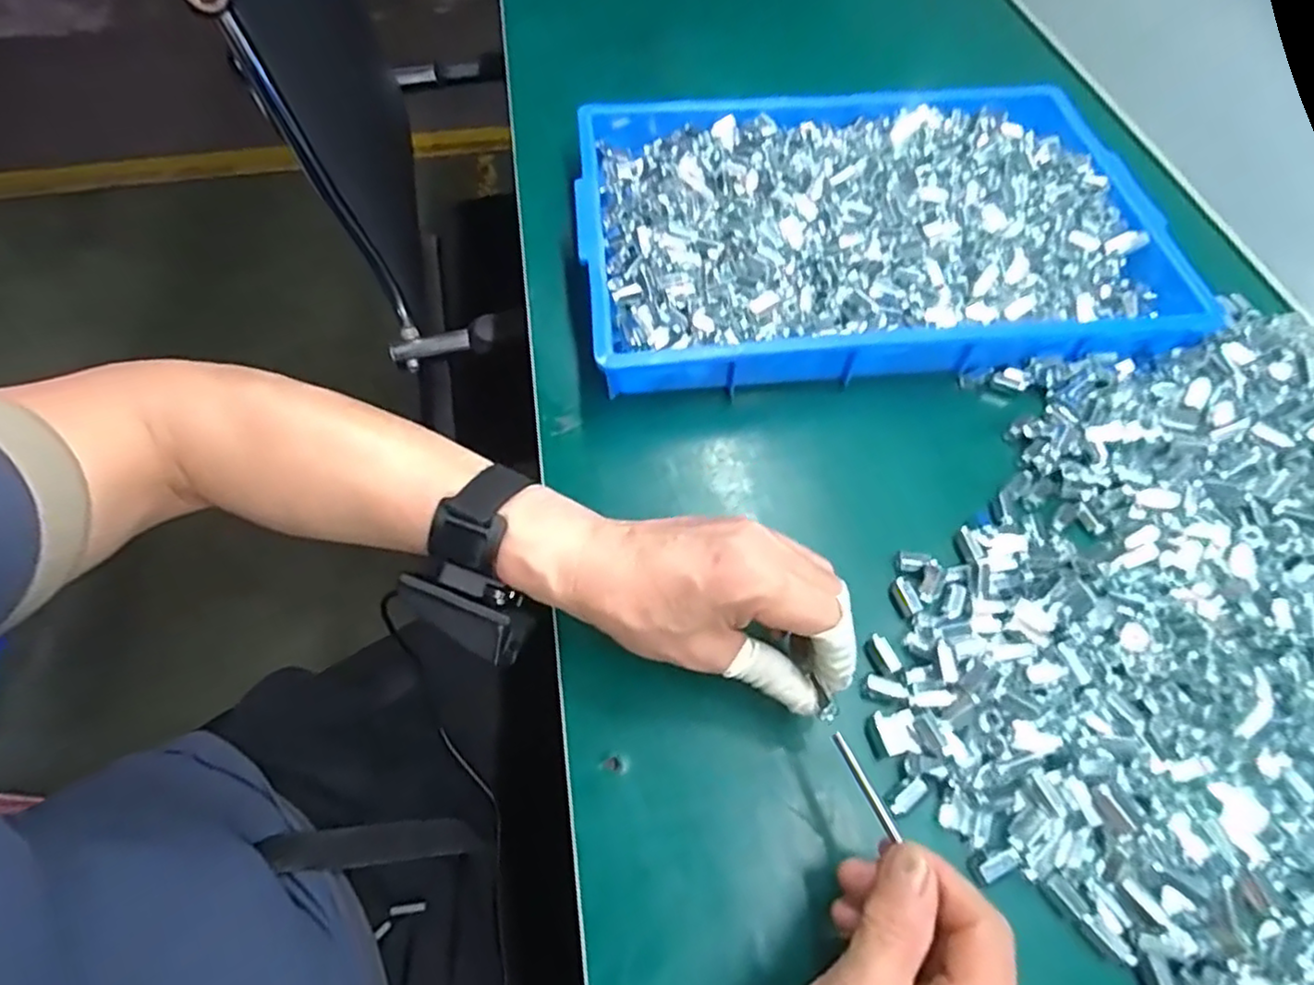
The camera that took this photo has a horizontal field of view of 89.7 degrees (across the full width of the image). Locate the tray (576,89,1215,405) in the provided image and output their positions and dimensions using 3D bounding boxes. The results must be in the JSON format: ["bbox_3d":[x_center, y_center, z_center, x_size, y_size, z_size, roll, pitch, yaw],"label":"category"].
[{"bbox_3d":[0.158,-0.213,0.512,0.433,0.061,0.293,-4,60,-3],"label":"tray"}]

